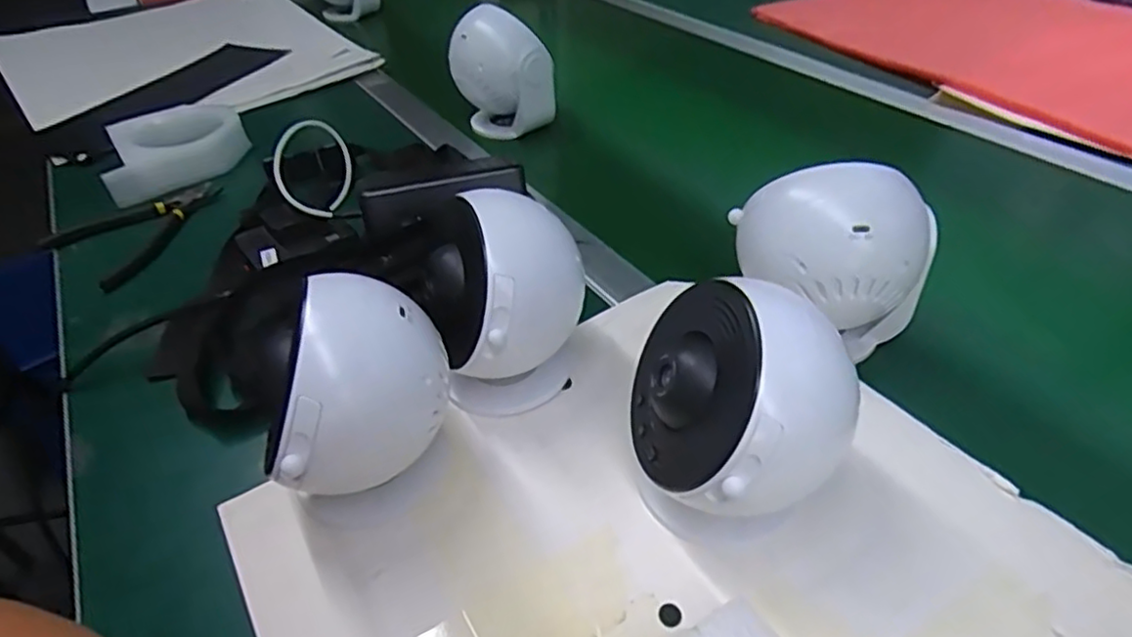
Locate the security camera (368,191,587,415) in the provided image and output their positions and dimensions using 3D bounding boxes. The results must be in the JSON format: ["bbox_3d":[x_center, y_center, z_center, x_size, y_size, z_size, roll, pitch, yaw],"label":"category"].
[{"bbox_3d":[-0.037,-0.003,0.380,0.093,0.118,0.082,-2,41,3],"label":"security camera"}]

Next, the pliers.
[{"bbox_3d":[-0.371,-0.082,0.595,0.118,0.018,0.145,22,48,27],"label":"pliers"}]

